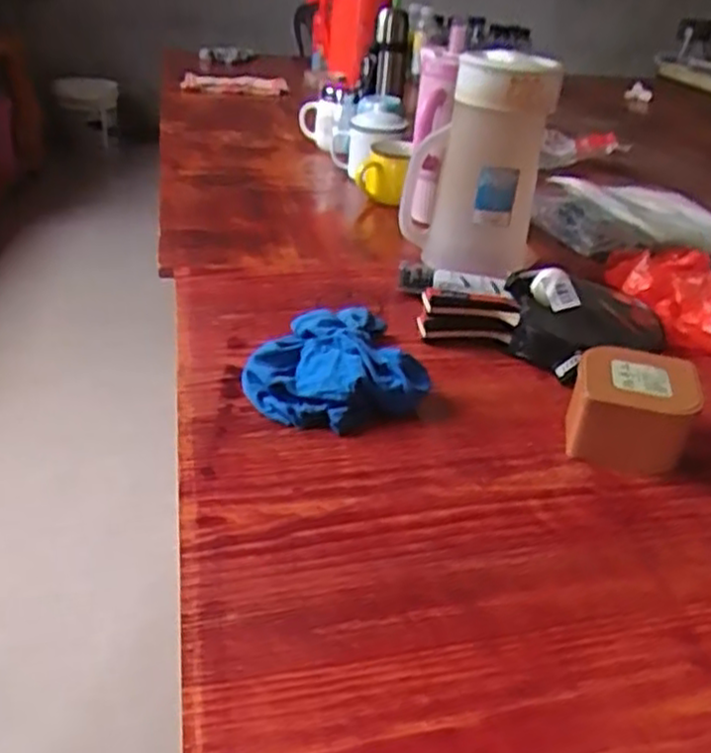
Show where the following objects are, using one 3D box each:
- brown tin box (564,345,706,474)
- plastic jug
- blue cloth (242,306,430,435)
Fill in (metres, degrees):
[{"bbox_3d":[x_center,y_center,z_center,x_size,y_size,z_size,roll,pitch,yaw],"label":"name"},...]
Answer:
[{"bbox_3d":[0.237,0.028,0.659,0.095,0.068,0.095,15,31,16],"label":"brown tin box"},{"bbox_3d":[0.144,-0.256,0.938,0.166,0.253,0.143,9,30,5],"label":"plastic jug"},{"bbox_3d":[-0.025,-0.013,0.707,0.159,0.049,0.163,-6,32,-19],"label":"blue cloth"}]

